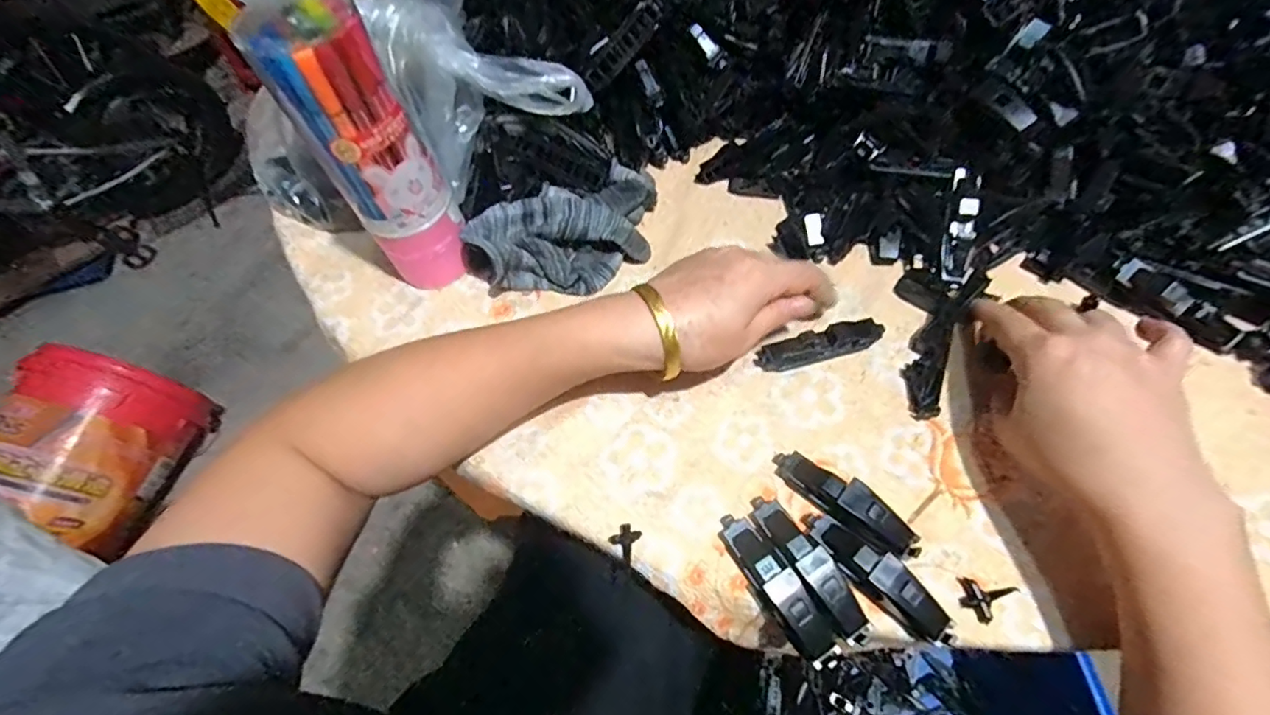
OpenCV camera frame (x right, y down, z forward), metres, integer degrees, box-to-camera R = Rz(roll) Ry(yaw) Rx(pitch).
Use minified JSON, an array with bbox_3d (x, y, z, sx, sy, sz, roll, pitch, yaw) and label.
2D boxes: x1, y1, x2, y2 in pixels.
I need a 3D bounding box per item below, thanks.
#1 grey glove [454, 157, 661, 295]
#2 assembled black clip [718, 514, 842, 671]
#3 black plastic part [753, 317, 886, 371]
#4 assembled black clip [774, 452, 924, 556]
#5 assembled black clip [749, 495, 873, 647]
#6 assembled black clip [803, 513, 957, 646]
[{"bbox_3d":[-0.043,-0.092,0.383,0.141,0.043,0.085,-39,66,-16],"label":"grey glove"},{"bbox_3d":[0.073,0.116,0.278,0.018,0.018,0.082,-30,64,-12],"label":"assembled black clip"},{"bbox_3d":[0.119,-0.010,0.343,0.082,0.016,0.017,-15,62,-4],"label":"black plastic part"},{"bbox_3d":[0.113,0.078,0.294,0.082,0.023,0.020,35,70,20],"label":"assembled black clip"},{"bbox_3d":[0.090,0.107,0.283,0.019,0.022,0.082,-30,64,-12],"label":"assembled black clip"},{"bbox_3d":[0.124,0.110,0.278,0.022,0.019,0.082,-42,67,-17],"label":"assembled black clip"}]

